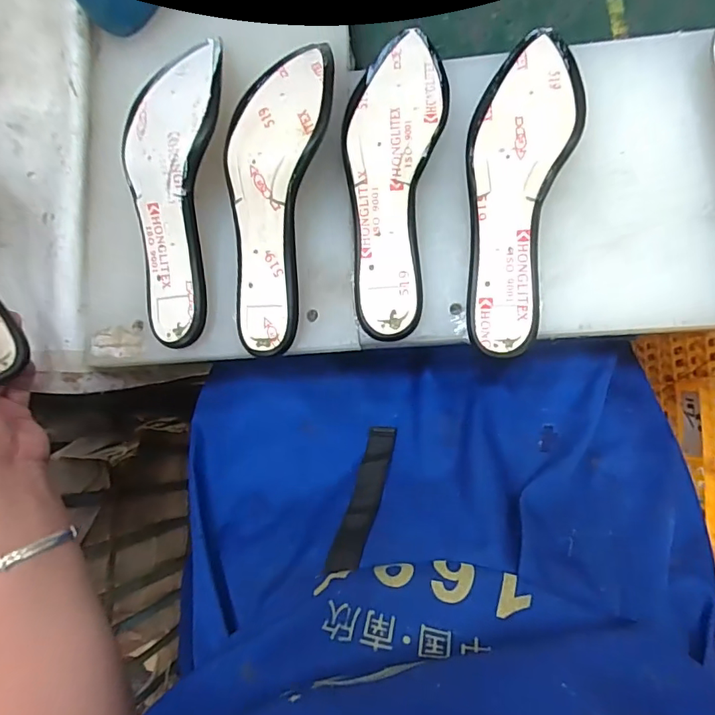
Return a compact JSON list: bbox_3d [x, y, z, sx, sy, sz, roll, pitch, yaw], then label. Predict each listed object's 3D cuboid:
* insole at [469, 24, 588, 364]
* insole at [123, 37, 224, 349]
[{"bbox_3d":[0.122,-0.137,0.388,0.076,0.030,0.263,12,86,9],"label":"insole"},{"bbox_3d":[-0.154,-0.146,0.412,0.077,0.040,0.266,7,86,8],"label":"insole"}]

